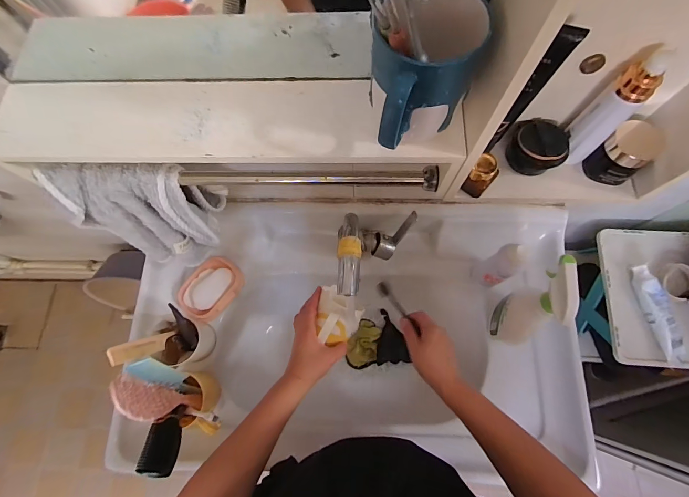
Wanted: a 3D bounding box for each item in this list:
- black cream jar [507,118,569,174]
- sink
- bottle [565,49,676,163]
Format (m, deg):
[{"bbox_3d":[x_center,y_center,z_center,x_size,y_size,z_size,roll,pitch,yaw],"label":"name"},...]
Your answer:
[{"bbox_3d":[0.228,-0.121,0.397,0.064,0.039,0.068,-1,73,2],"label":"black cream jar"},{"bbox_3d":[0.025,0.153,0.688,0.775,0.201,0.446,2,73,3],"label":"sink"},{"bbox_3d":[0.274,-0.138,0.357,0.039,0.134,0.036,-36,75,-8],"label":"bottle"}]

